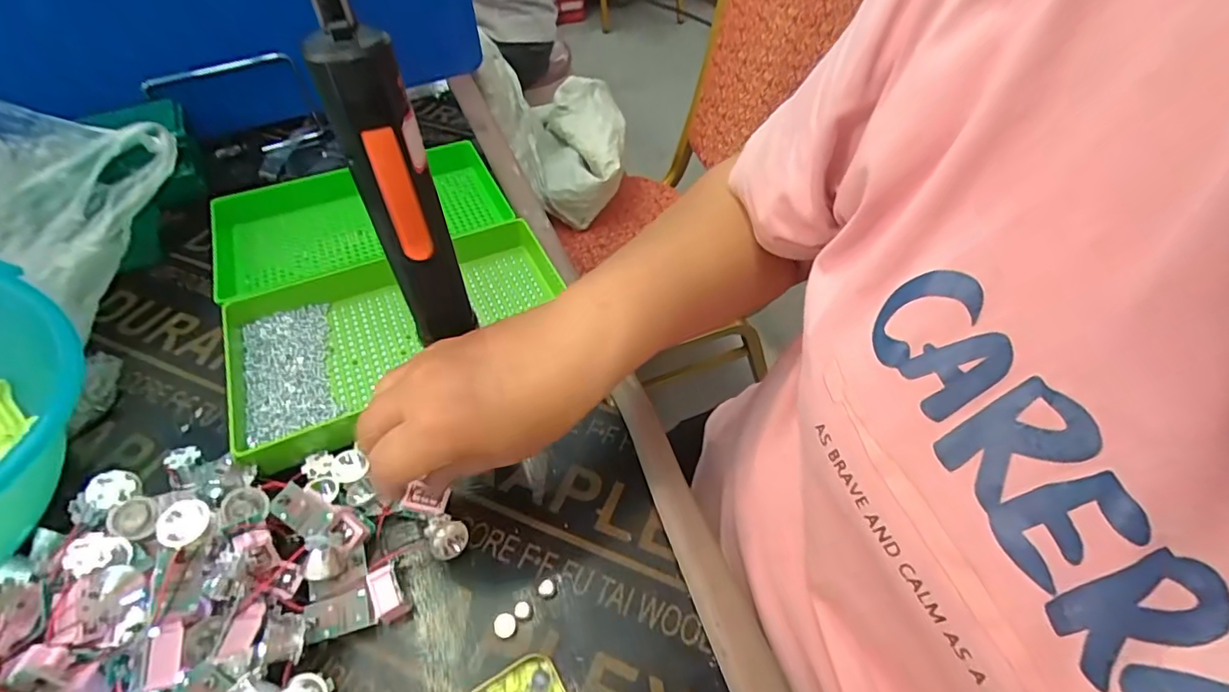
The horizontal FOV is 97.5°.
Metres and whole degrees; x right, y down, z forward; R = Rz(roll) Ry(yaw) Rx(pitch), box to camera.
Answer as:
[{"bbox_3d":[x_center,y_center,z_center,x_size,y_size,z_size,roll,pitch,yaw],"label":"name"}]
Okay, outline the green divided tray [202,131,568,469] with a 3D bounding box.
[{"bbox_3d":[-0.199,-0.068,0.473,0.263,0.035,0.311,-23,54,-20],"label":"green divided tray"}]

